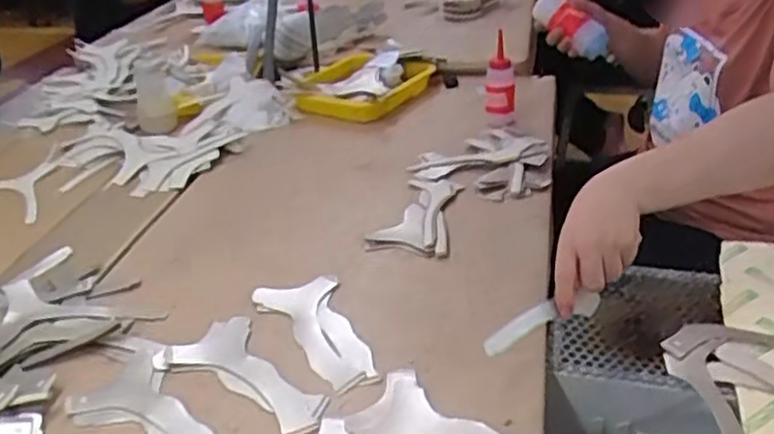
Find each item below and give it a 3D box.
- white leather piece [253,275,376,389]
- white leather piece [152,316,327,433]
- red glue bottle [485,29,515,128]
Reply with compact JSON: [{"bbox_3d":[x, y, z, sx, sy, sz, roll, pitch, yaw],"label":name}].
[{"bbox_3d":[-0.079,0.118,0.774,0.091,0.014,0.175,-11,31,-15],"label":"white leather piece"},{"bbox_3d":[-0.140,0.157,0.710,0.097,0.007,0.191,-25,36,-34],"label":"white leather piece"},{"bbox_3d":[0.185,-0.226,1.188,0.046,0.151,0.062,3,30,10],"label":"red glue bottle"}]

